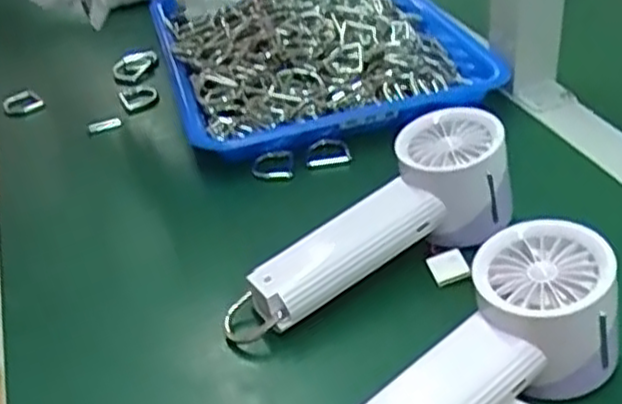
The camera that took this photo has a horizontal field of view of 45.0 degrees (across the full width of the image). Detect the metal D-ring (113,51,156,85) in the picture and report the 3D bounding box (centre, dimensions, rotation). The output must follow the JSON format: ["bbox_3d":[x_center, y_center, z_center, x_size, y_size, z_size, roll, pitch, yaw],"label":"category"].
[{"bbox_3d":[-0.159,-0.123,0.686,0.044,0.026,0.014,-32,43,-29],"label":"metal D-ring"}]

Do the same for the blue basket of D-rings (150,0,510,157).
[{"bbox_3d":[0.004,-0.145,0.653,0.257,0.053,0.282,-14,37,-9],"label":"blue basket of D-rings"}]

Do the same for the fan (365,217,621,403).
[{"bbox_3d":[0.074,0.079,0.349,0.167,0.053,0.066,-36,43,-11],"label":"fan"}]

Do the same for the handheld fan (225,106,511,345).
[{"bbox_3d":[0.033,0.019,0.437,0.192,0.056,0.063,-33,42,-11],"label":"handheld fan"}]

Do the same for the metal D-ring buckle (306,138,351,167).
[{"bbox_3d":[0.011,-0.035,0.543,0.033,0.009,0.024,-14,37,-9],"label":"metal D-ring buckle"}]

